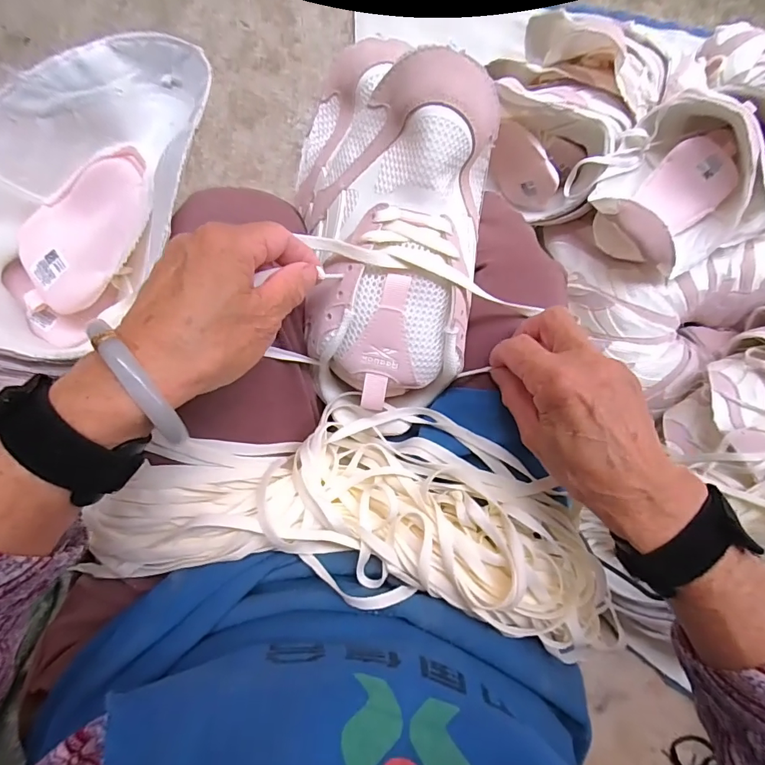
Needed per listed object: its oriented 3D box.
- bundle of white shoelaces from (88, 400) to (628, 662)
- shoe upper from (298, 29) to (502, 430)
[{"bbox_3d":[-0.007,0.086,0.308,0.331,0.058,0.135,14,90,-7],"label":"bundle of white shoelaces"},{"bbox_3d":[0.007,-0.090,0.301,0.117,0.061,0.245,3,101,-8],"label":"shoe upper"}]

